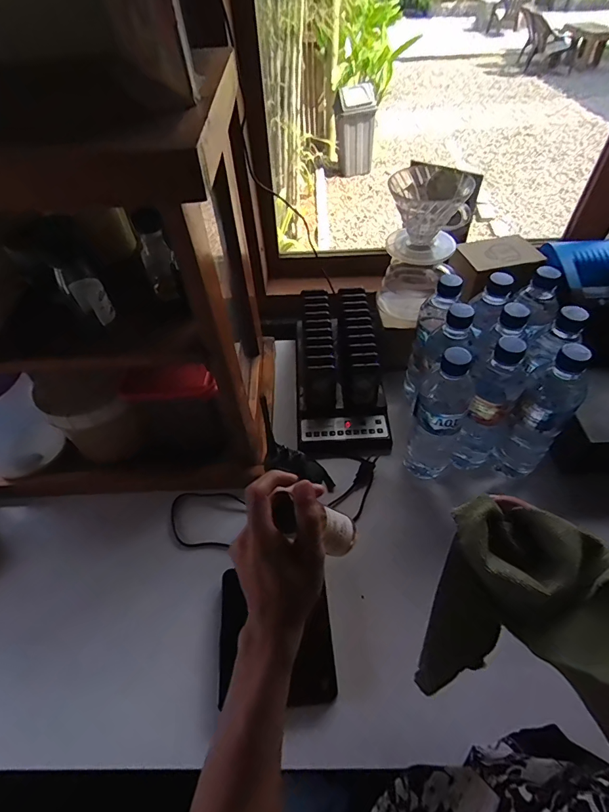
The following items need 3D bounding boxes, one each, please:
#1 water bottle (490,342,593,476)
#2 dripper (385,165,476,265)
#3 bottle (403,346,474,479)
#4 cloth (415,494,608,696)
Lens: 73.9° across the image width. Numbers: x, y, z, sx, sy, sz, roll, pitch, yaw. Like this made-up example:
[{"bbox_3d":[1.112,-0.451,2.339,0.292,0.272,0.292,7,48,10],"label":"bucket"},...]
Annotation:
[{"bbox_3d":[0.311,0.012,0.527,0.054,0.217,0.072,35,60,27],"label":"water bottle"},{"bbox_3d":[0.185,-0.272,0.592,0.094,0.103,0.112,14,53,14],"label":"dripper"},{"bbox_3d":[0.177,0.018,0.535,0.062,0.223,0.062,21,55,19],"label":"bottle"},{"bbox_3d":[0.174,0.158,0.331,0.117,0.126,0.128,11,52,11],"label":"cloth"}]

